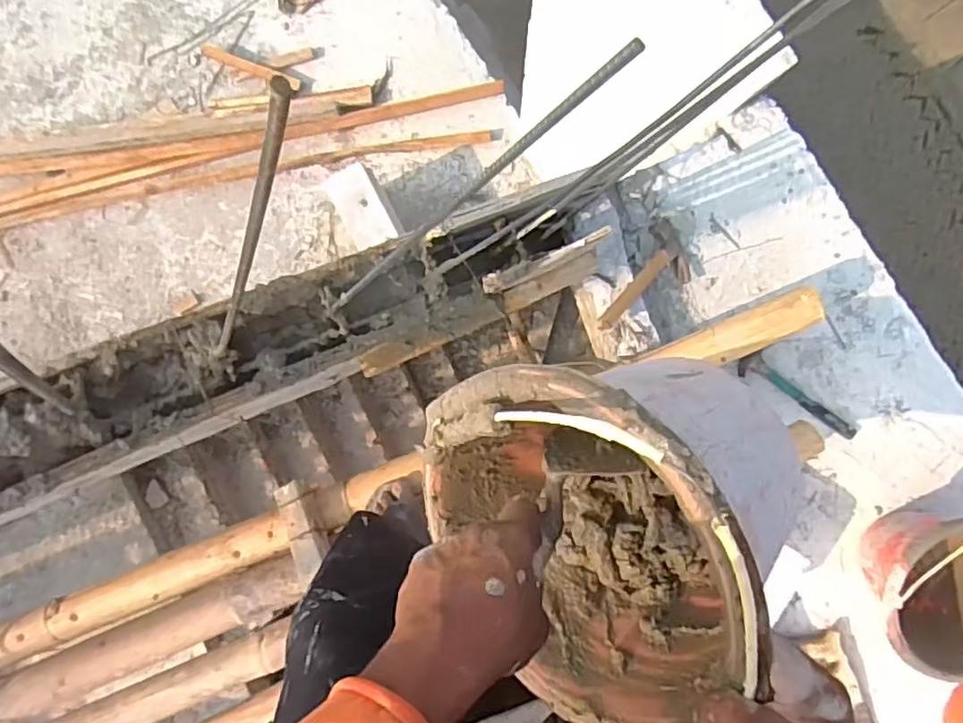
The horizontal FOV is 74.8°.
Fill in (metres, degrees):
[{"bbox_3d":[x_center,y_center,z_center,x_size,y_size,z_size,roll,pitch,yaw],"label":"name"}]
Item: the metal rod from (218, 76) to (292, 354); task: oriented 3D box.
[{"bbox_3d":[-0.182,-0.066,0.475,0.008,0.467,0.010,-35,94,-28],"label":"metal rod"}]

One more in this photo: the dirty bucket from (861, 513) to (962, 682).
[{"bbox_3d":[0.843,0.415,1.134,0.289,0.252,0.264,40,94,-2],"label":"dirty bucket"}]

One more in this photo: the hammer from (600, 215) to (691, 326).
[{"bbox_3d":[0.306,-0.147,1.176,0.124,0.037,0.261,45,66,-2],"label":"hammer"}]

